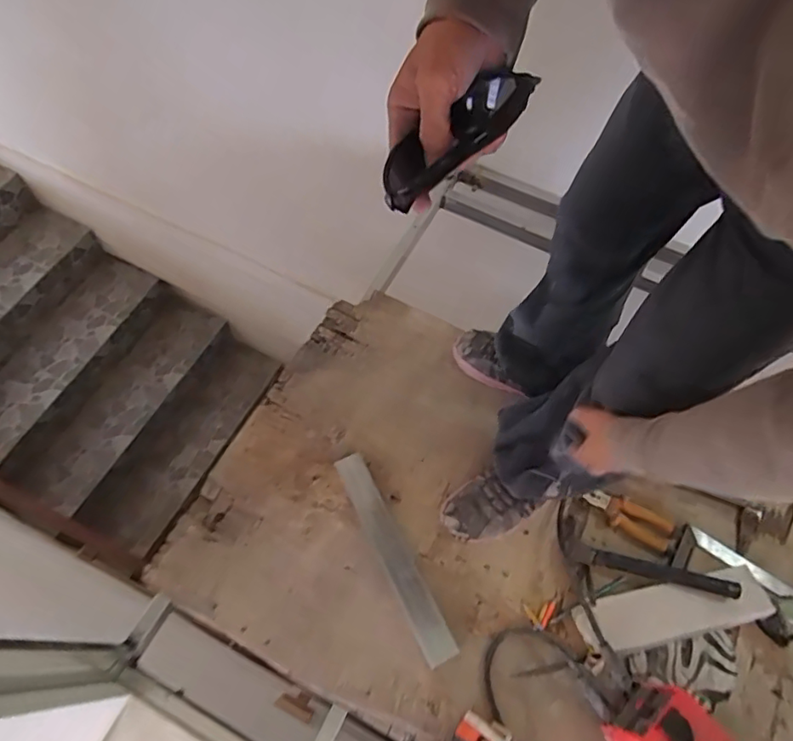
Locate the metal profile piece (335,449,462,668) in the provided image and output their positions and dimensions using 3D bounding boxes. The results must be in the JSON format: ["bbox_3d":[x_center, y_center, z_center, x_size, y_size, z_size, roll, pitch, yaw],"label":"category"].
[{"bbox_3d":[-0.006,0.304,0.934,0.051,0.021,0.358,-24,68,-13],"label":"metal profile piece"}]

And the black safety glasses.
[{"bbox_3d":[0.040,-0.171,0.399,0.139,0.028,0.038,-40,72,-3],"label":"black safety glasses"}]

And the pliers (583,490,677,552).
[{"bbox_3d":[0.405,0.254,0.967,0.150,0.021,0.058,24,66,8],"label":"pliers"}]

